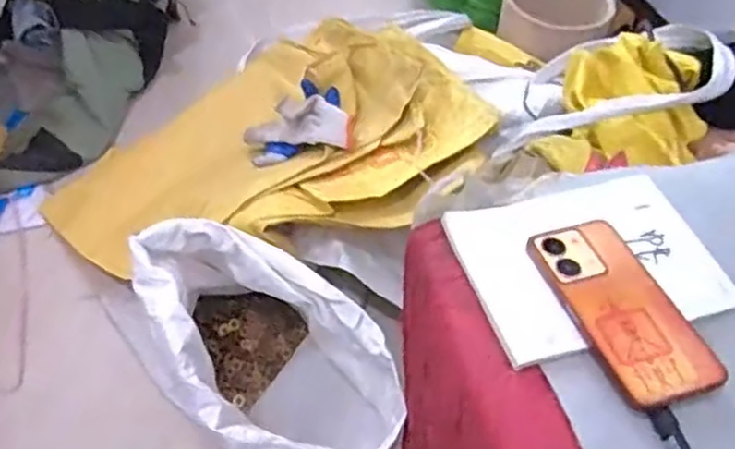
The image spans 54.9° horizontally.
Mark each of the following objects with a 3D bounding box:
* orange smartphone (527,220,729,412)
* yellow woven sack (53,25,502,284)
[{"bbox_3d":[0.194,0.063,0.550,0.081,0.011,0.166,-17,51,-8],"label":"orange smartphone"},{"bbox_3d":[-0.178,-0.132,1.189,0.697,0.189,0.567,-19,51,-19],"label":"yellow woven sack"}]

